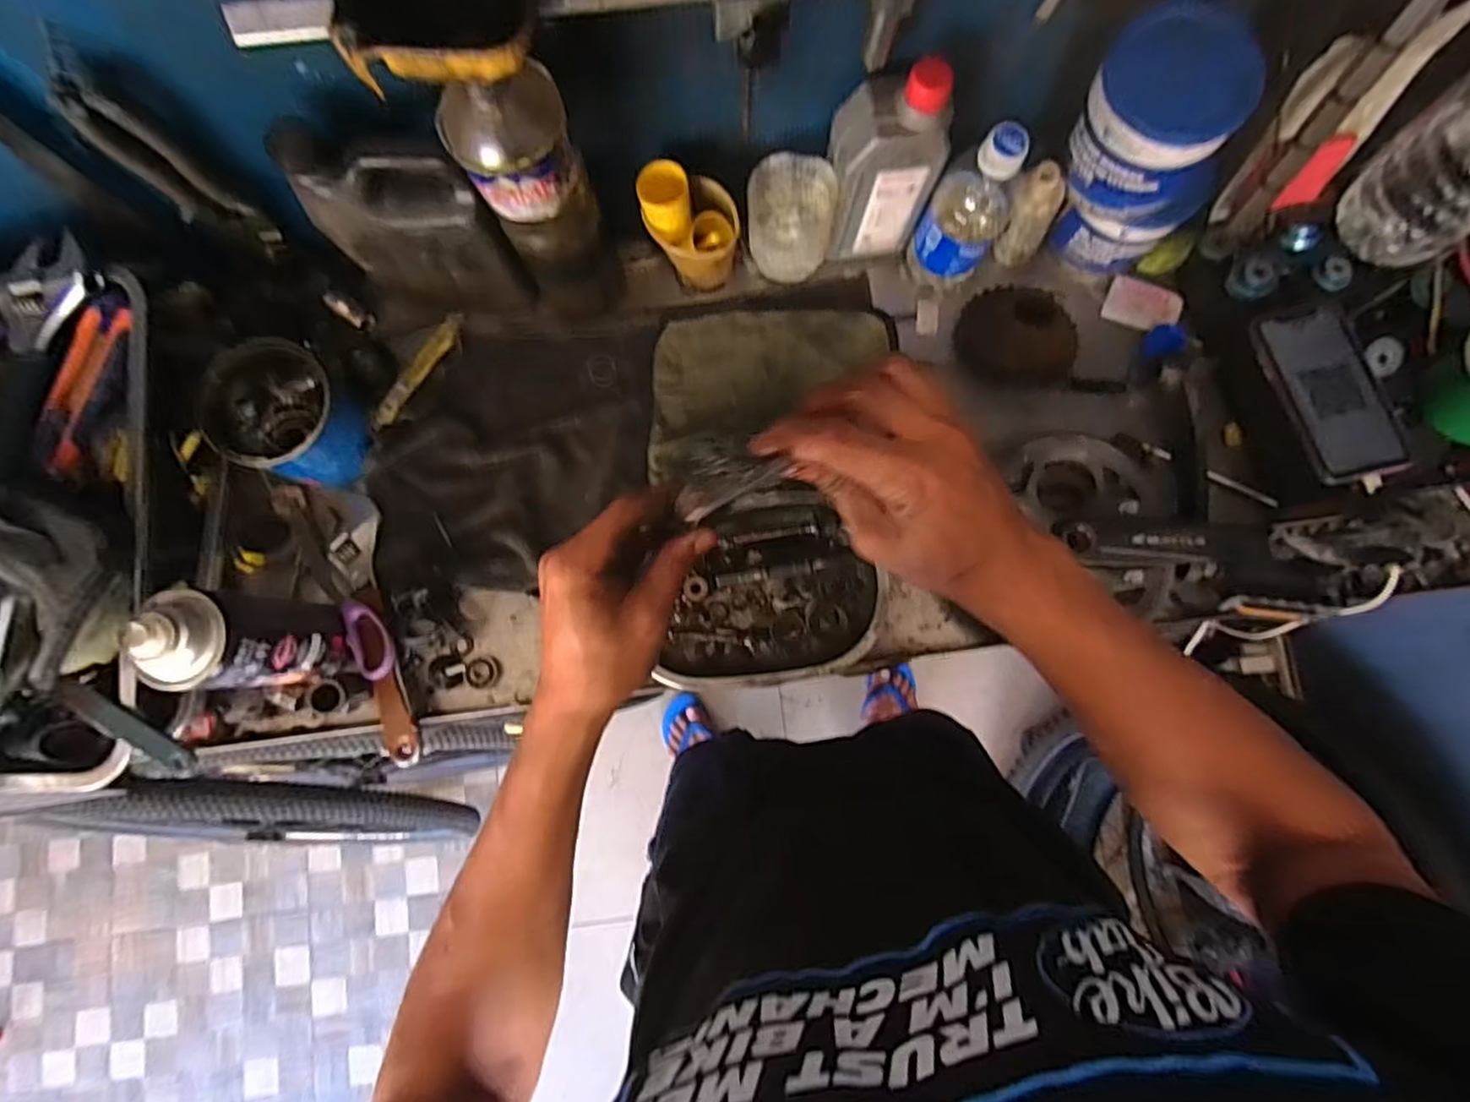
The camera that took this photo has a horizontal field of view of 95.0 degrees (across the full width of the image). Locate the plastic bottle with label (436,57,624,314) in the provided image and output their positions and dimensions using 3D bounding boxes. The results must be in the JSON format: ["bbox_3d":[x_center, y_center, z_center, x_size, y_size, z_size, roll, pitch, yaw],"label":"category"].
[{"bbox_3d":[-0.138,-0.247,0.510,0.076,0.250,0.060,-20,83,-3],"label":"plastic bottle with label"}]

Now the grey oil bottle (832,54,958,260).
[{"bbox_3d":[0.117,-0.307,0.541,0.079,0.165,0.057,-11,82,-2],"label":"grey oil bottle"}]

